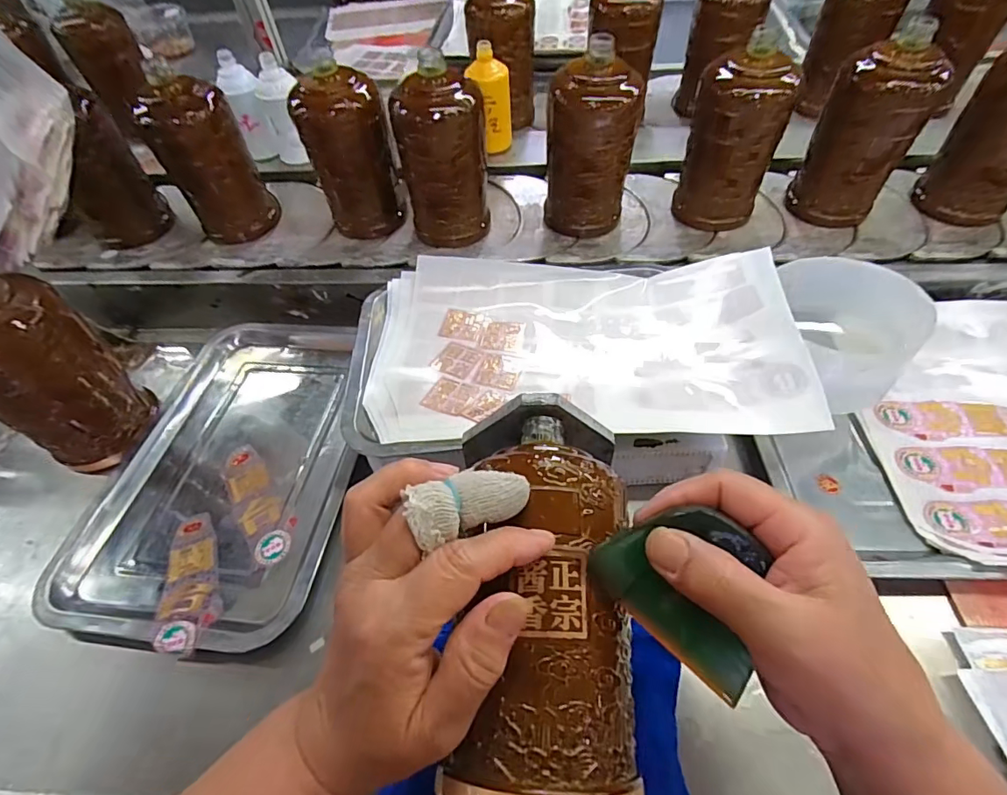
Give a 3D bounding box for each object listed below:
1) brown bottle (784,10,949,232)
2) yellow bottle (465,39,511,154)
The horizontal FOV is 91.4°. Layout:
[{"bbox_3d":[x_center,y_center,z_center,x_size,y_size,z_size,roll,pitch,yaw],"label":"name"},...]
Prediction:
[{"bbox_3d":[0.374,-0.271,0.512,0.074,0.161,0.072,-6,54,-2],"label":"brown bottle"},{"bbox_3d":[-0.019,-0.372,0.629,0.051,0.121,0.042,-38,61,-23],"label":"yellow bottle"}]

